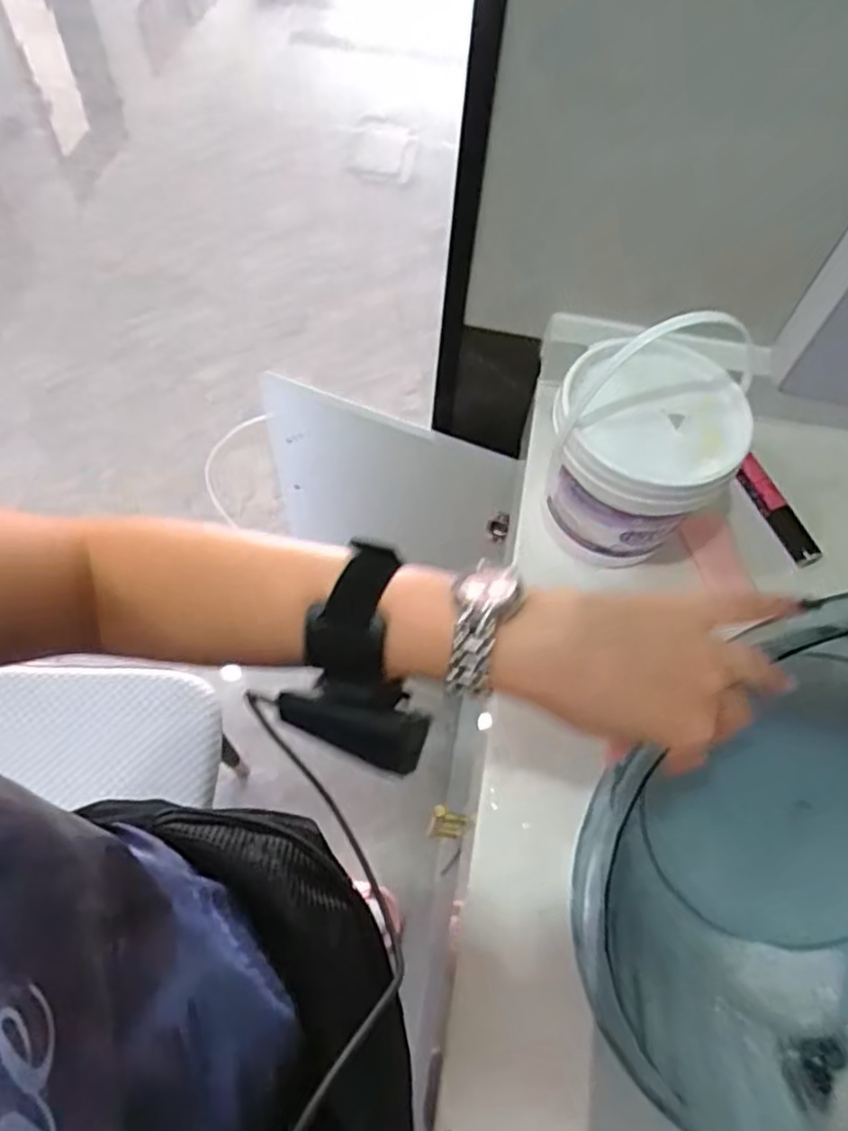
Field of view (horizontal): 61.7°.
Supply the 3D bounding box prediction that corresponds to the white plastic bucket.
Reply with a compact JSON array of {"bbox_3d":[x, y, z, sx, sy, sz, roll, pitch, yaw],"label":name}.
[{"bbox_3d":[0.156,-0.093,0.491,0.119,0.189,0.129,1,62,-2],"label":"white plastic bucket"}]

